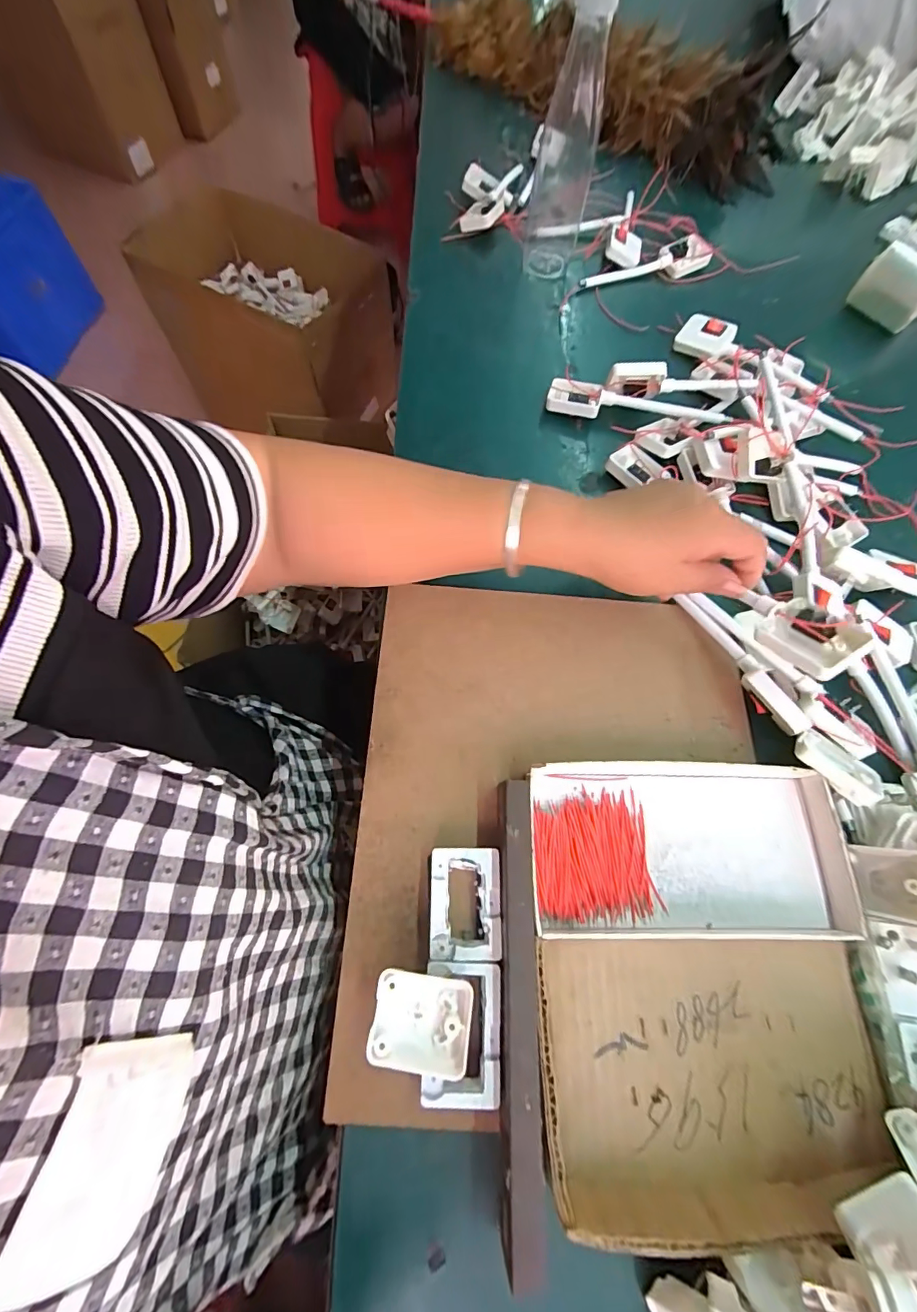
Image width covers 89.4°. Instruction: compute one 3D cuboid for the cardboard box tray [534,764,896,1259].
[{"bbox_3d":[0.130,0.168,0.256,0.194,0.036,0.214,3,68,-1],"label":"cardboard box tray"}]

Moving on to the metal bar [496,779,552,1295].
[{"bbox_3d":[0.032,0.175,0.245,0.022,0.028,0.205,2,68,-2],"label":"metal bar"}]

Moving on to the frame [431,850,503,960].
[{"bbox_3d":[0.004,0.141,0.266,0.039,0.015,0.056,1,68,-2],"label":"frame"}]

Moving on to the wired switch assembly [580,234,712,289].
[{"bbox_3d":[0.204,-0.415,0.501,0.149,0.026,0.030,-21,71,-10],"label":"wired switch assembly"}]

